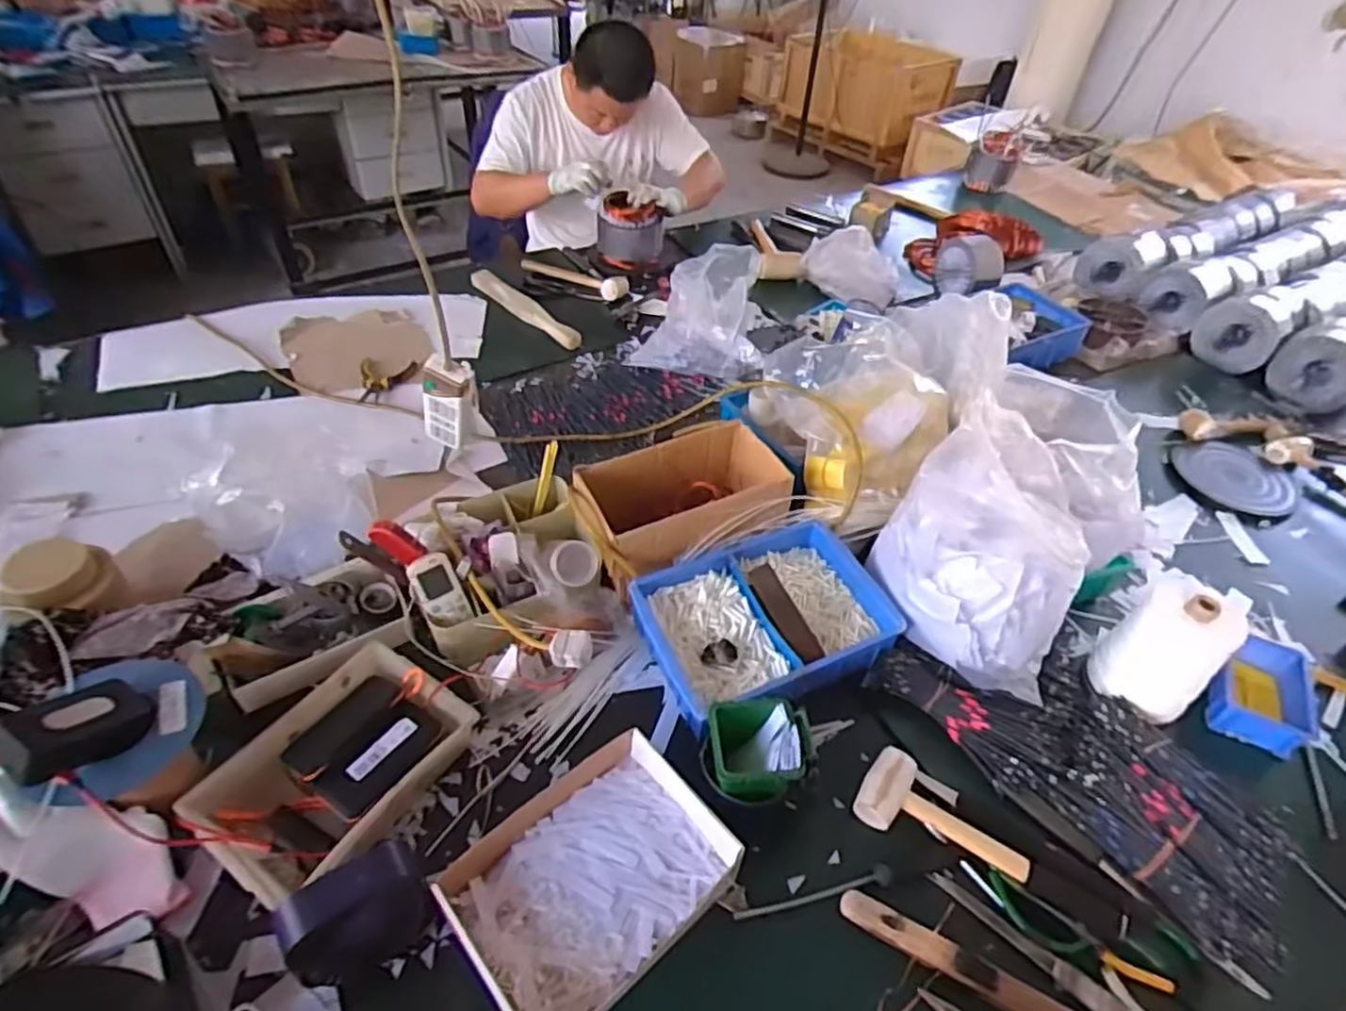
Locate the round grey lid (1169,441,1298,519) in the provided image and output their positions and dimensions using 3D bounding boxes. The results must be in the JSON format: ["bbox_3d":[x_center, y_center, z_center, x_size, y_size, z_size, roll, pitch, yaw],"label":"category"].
[{"bbox_3d":[0.968,-0.051,1.220,0.198,0.018,0.201,3,45,-3],"label":"round grey lid"}]

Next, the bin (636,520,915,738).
[{"bbox_3d":[0.112,0.136,0.878,0.283,0.082,0.208,-17,49,-21],"label":"bin"}]

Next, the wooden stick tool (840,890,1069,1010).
[{"bbox_3d":[0.291,0.439,0.651,0.276,0.013,0.030,23,47,17],"label":"wooden stick tool"}]

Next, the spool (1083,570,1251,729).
[{"bbox_3d":[0.587,0.177,0.846,0.094,0.174,0.112,-25,52,-27],"label":"spool"}]

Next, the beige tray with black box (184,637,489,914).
[{"bbox_3d":[-0.348,0.272,0.738,0.172,0.058,0.246,27,49,20],"label":"beige tray with black box"}]

